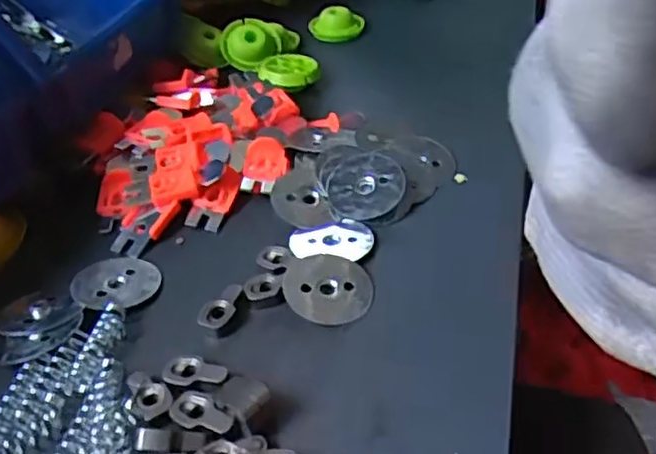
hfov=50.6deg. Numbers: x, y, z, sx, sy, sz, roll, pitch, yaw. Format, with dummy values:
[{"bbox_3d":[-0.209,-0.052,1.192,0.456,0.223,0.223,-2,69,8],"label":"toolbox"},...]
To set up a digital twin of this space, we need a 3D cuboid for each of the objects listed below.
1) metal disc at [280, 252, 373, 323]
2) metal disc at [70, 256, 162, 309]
[{"bbox_3d":[0.000,0.031,0.363,0.045,0.007,0.044,-3,38,2],"label":"metal disc"},{"bbox_3d":[-0.116,0.030,0.380,0.047,0.004,0.043,-1,31,1],"label":"metal disc"}]

